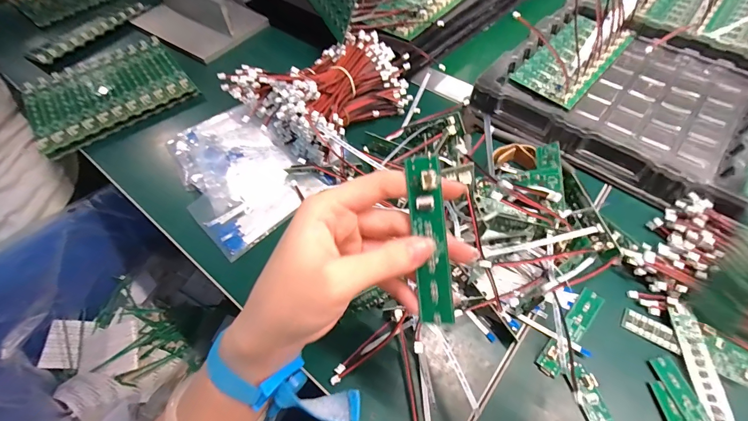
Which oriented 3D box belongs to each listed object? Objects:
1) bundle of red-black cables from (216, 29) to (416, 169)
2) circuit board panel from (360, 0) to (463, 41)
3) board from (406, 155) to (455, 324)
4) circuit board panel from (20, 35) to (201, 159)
[{"bbox_3d":[-0.054,-0.144,0.412,0.141,0.083,0.184,36,65,24],"label":"bundle of red-black cables"},{"bbox_3d":[0.075,-0.302,0.485,0.082,0.006,0.201,31,63,22],"label":"circuit board panel"},{"bbox_3d":[0.028,0.015,0.172,0.016,0.009,0.083,-6,91,-3],"label":"board"},{"bbox_3d":[-0.372,-0.171,0.482,0.188,0.030,0.176,-35,61,-19],"label":"circuit board panel"}]

